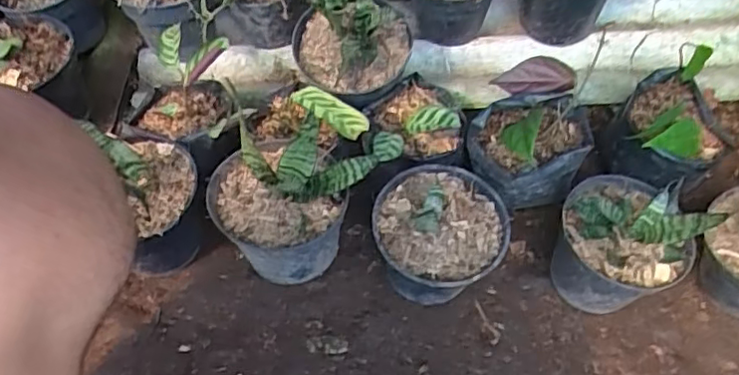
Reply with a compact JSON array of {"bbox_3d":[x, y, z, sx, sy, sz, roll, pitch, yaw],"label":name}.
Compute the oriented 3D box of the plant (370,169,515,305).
[{"bbox_3d":[0.067,0.045,0.576,0.122,0.144,0.124,9,54,8],"label":"plant"}]

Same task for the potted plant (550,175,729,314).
[{"bbox_3d":[0.241,0.048,0.572,0.111,0.146,0.115,-1,53,1],"label":"potted plant"}]

